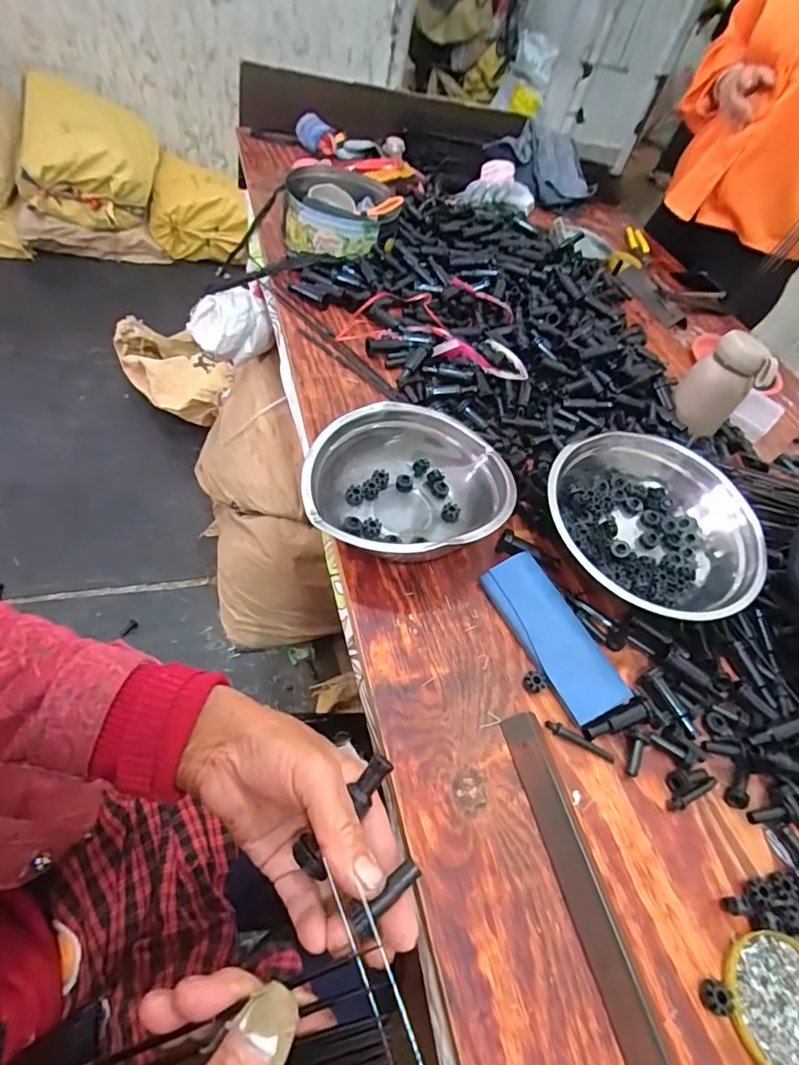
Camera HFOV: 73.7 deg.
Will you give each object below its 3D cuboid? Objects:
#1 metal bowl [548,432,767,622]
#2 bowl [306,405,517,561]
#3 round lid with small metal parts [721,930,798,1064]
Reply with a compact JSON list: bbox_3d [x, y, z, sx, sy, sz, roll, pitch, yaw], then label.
[{"bbox_3d":[0.257,-0.018,0.552,0.203,0.074,0.187,7,52,-10],"label":"metal bowl"},{"bbox_3d":[0.009,-0.043,0.541,0.206,0.064,0.191,8,52,-9],"label":"bowl"},{"bbox_3d":[0.266,0.327,0.366,0.084,0.013,0.081,7,52,-10],"label":"round lid with small metal parts"}]

